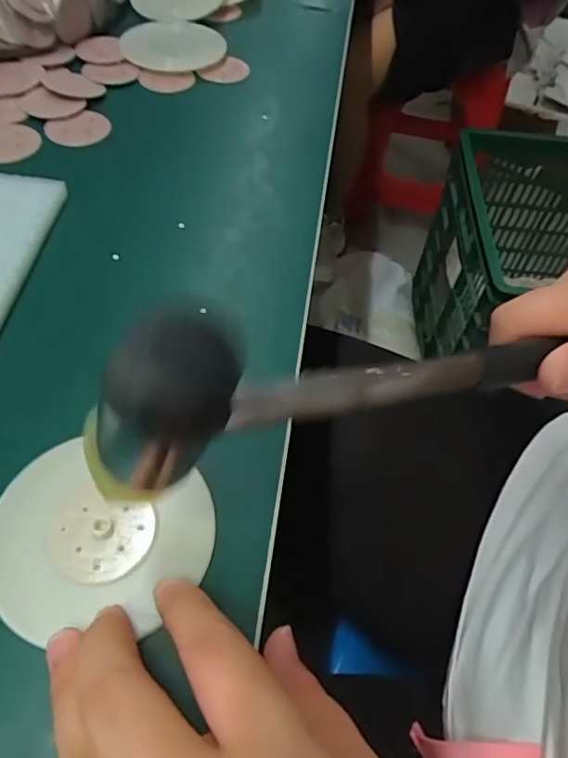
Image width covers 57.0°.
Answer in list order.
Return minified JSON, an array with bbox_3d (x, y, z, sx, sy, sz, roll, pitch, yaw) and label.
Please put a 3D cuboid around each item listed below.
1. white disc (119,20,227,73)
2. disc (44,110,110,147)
[{"bbox_3d":[-0.097,-0.289,0.450,0.085,0.008,0.089,2,54,-3],"label":"white disc"},{"bbox_3d":[-0.145,-0.176,0.368,0.044,0.008,0.037,-11,56,-12],"label":"disc"}]

